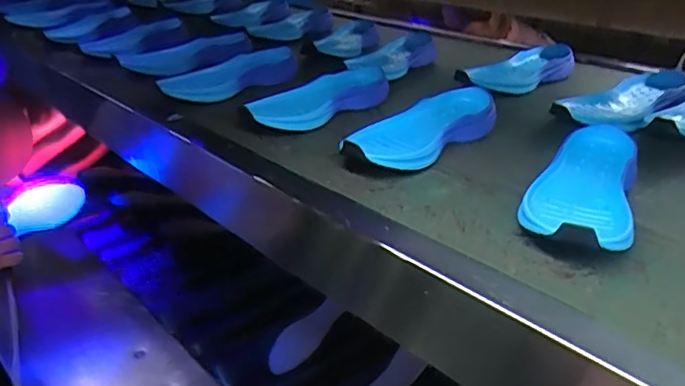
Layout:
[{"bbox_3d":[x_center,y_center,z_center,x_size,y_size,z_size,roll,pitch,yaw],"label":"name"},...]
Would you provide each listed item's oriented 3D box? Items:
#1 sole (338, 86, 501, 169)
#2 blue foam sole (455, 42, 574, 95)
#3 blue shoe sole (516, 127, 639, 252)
[{"bbox_3d":[0.093,-0.078,0.671,0.097,0.053,0.234,25,33,37],"label":"sole"},{"bbox_3d":[0.291,-0.197,0.924,0.240,0.063,0.093,-19,33,-37],"label":"blue foam sole"},{"bbox_3d":[0.228,-0.003,0.531,0.096,0.052,0.228,14,28,21],"label":"blue shoe sole"}]

